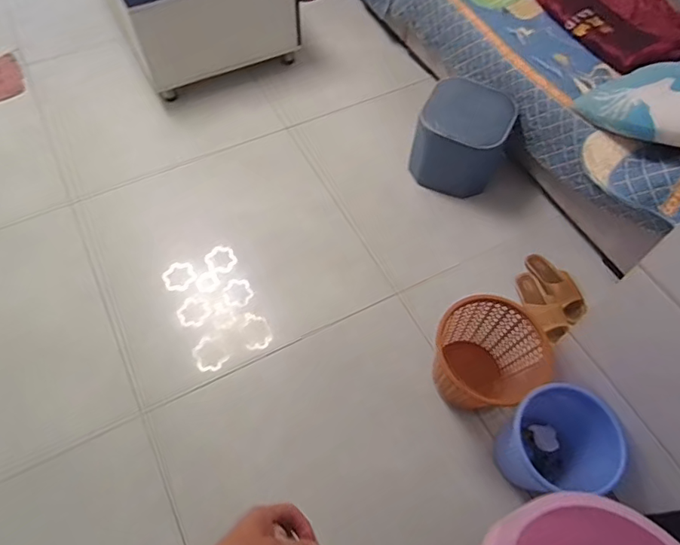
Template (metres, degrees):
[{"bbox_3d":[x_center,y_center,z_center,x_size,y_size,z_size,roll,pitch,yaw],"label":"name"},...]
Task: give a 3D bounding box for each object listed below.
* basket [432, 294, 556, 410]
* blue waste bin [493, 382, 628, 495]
[{"bbox_3d":[0.368,0.229,1.312,0.285,0.244,0.254,-24,63,-15],"label":"basket"},{"bbox_3d":[0.511,0.418,1.215,0.249,0.253,0.218,-3,59,-3],"label":"blue waste bin"}]

